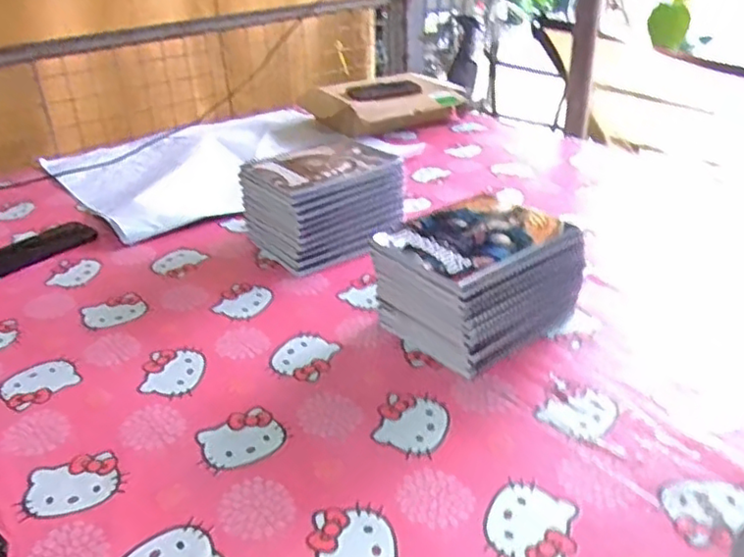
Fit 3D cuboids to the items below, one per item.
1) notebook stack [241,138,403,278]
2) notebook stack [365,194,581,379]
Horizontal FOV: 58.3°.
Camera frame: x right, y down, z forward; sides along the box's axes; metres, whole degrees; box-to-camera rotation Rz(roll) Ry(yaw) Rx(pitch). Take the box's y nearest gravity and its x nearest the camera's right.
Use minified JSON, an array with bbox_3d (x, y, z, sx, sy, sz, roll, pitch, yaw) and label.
[{"bbox_3d":[-0.080,-0.116,1.007,0.216,0.118,0.165,-23,35,-32],"label":"notebook stack"},{"bbox_3d":[0.124,-0.002,0.786,0.201,0.119,0.155,-24,36,-32],"label":"notebook stack"}]

